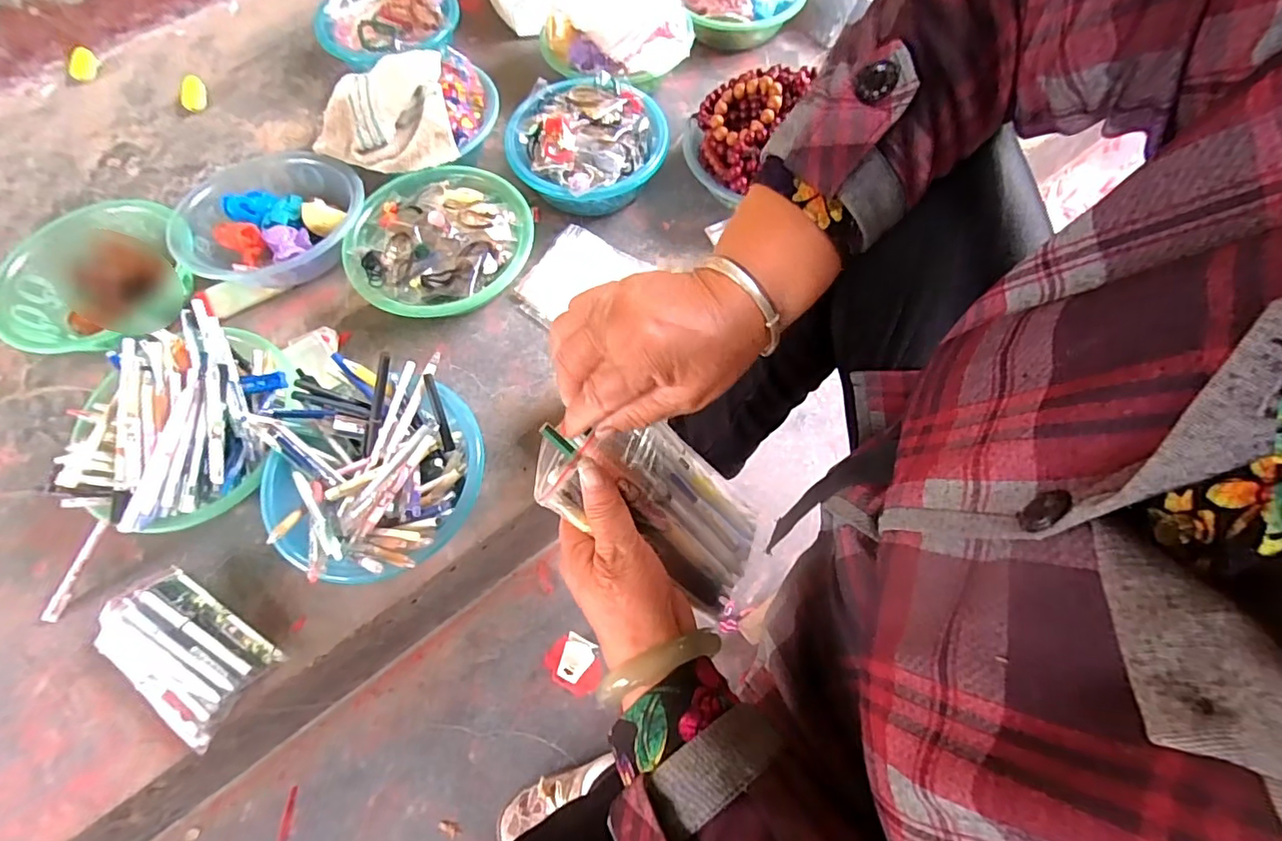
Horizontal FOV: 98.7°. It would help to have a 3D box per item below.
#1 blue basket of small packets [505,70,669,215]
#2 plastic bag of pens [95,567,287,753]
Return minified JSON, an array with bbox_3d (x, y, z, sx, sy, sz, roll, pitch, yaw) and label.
[{"bbox_3d":[-0.076,-0.394,0.803,0.223,0.106,0.215,0,66,1],"label":"blue basket of small packets"},{"bbox_3d":[-0.466,0.232,0.563,0.161,0.048,0.099,34,69,15],"label":"plastic bag of pens"}]

